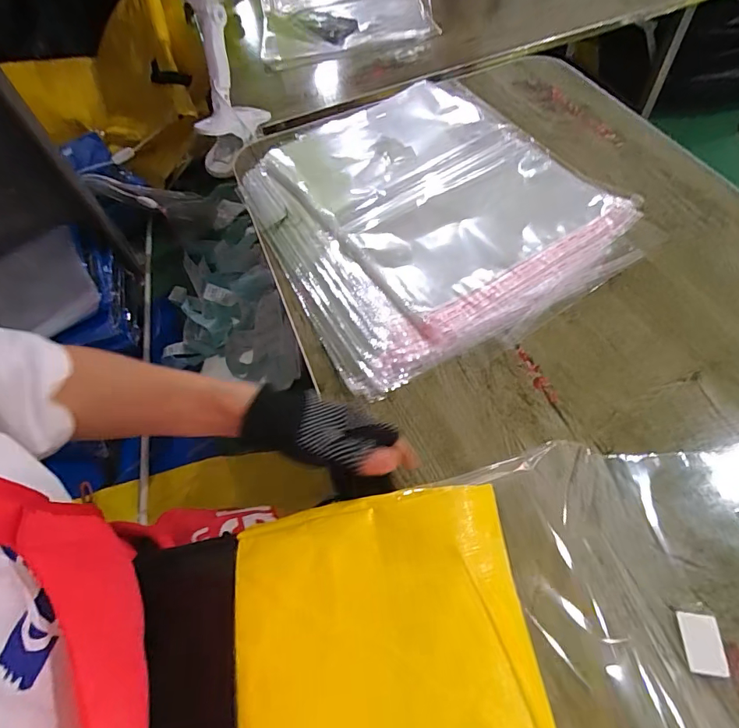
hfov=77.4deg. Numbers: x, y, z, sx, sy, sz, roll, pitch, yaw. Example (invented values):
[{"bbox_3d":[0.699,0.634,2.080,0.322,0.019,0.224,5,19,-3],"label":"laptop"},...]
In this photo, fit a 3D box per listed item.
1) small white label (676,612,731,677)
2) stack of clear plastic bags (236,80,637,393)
[{"bbox_3d":[0.247,0.206,0.341,0.029,0.004,0.039,2,58,6],"label":"small white label"},{"bbox_3d":[0.065,-0.222,0.624,0.400,0.018,0.489,-24,59,-11],"label":"stack of clear plastic bags"}]

